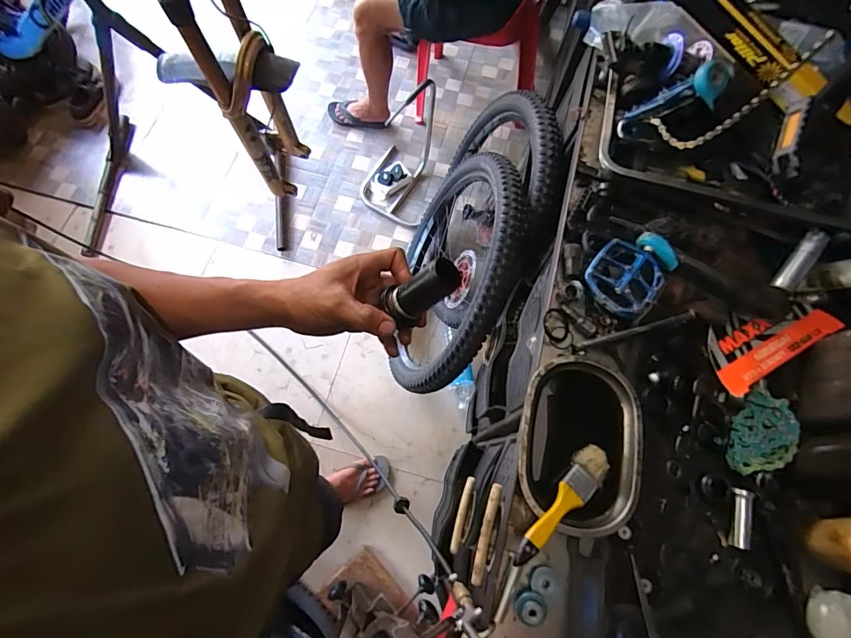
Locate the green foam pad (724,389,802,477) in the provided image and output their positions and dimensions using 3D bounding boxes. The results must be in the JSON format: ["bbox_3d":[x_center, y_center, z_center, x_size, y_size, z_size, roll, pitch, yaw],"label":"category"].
[{"bbox_3d":[0.439,0.153,0.552,0.060,0.040,0.106,33,74,9],"label":"green foam pad"}]

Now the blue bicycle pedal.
[{"bbox_3d":[0.290,-0.059,0.616,0.101,0.024,0.097,41,75,11],"label":"blue bicycle pedal"}]

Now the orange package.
[{"bbox_3d":[0.477,0.025,0.596,0.198,0.025,0.083,-30,75,-10],"label":"orange package"}]

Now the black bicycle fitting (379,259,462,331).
[{"bbox_3d":[-0.007,-0.025,0.382,0.079,0.025,0.031,-29,72,22],"label":"black bicycle fitting"}]

